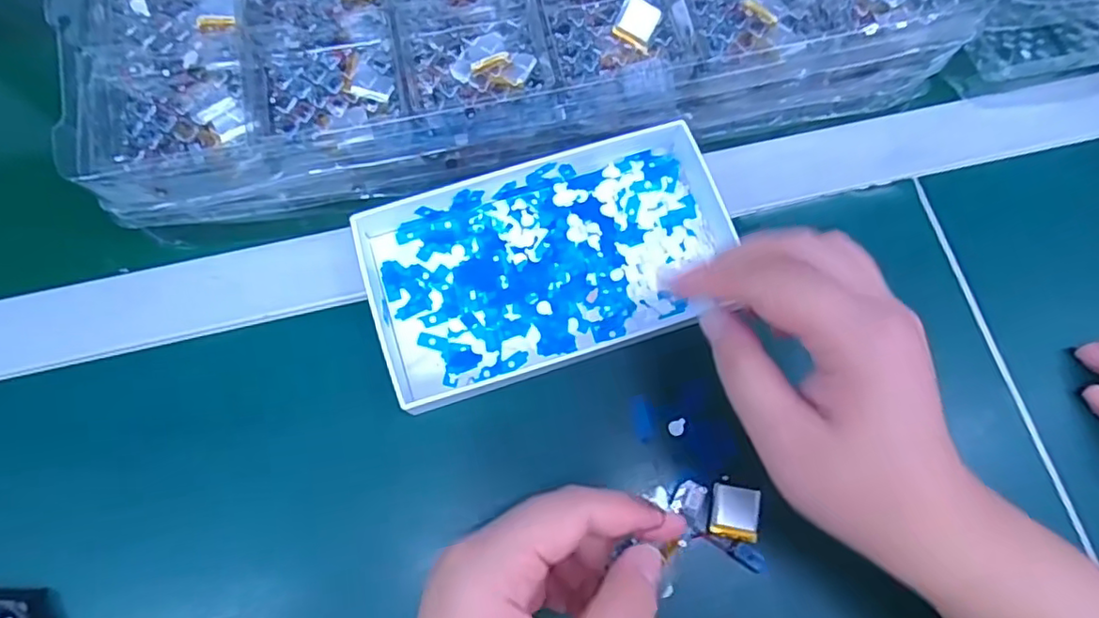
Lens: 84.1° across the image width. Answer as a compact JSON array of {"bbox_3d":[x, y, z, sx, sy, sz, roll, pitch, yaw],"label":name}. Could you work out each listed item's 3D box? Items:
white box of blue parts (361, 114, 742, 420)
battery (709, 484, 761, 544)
[{"bbox_3d":[0.000,-0.026,0.300,0.179,0.022,0.102,-18,75,-6],"label":"white box of blue parts"},{"bbox_3d":[0.085,0.093,0.278,0.021,0.004,0.023,12,74,2],"label":"battery"}]

